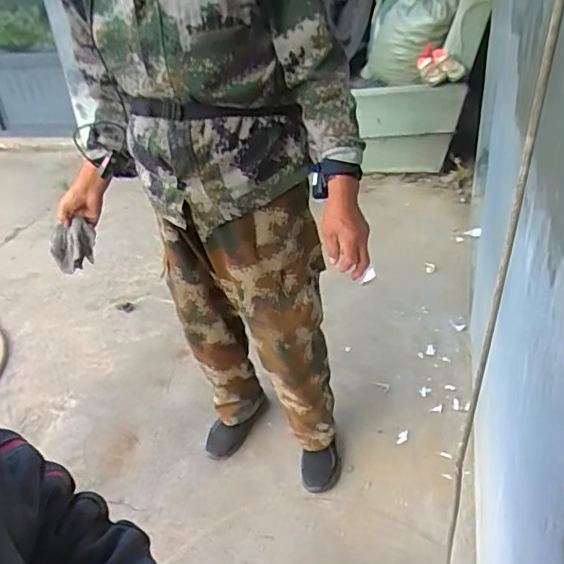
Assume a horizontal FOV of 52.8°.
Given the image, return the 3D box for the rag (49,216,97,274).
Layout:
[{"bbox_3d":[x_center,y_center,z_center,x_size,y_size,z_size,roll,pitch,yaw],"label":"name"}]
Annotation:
[{"bbox_3d":[-0.528,-0.095,1.441,0.115,0.110,0.081,-22,37,-13],"label":"rag"}]

